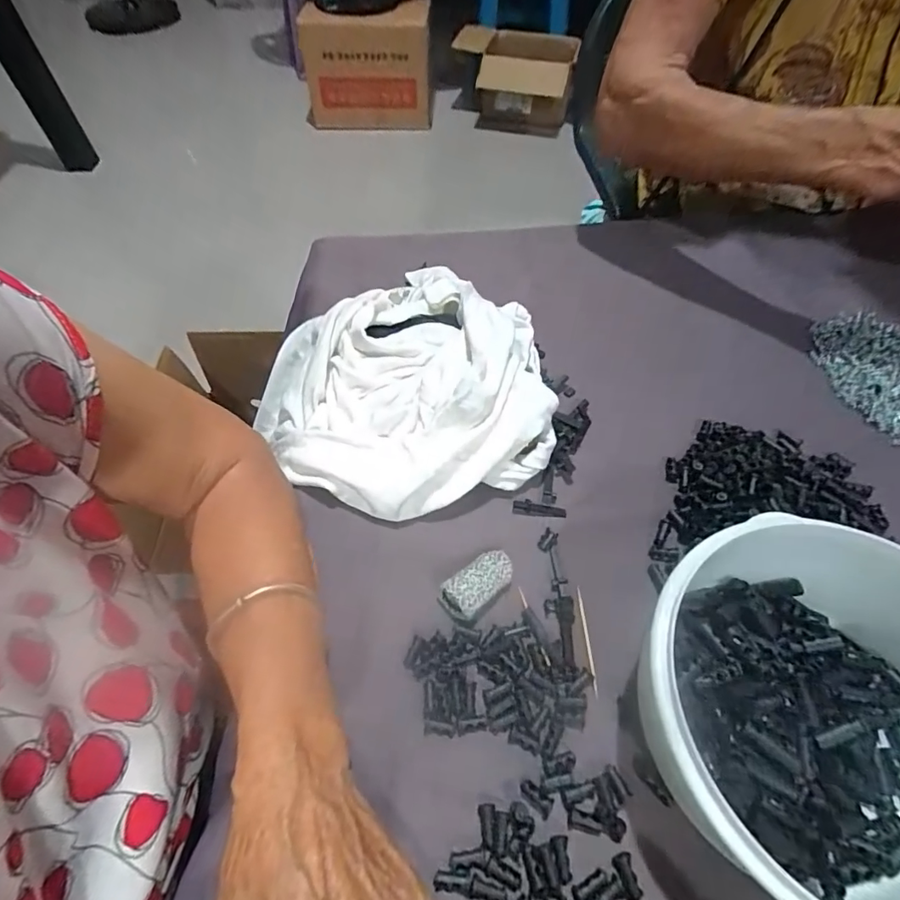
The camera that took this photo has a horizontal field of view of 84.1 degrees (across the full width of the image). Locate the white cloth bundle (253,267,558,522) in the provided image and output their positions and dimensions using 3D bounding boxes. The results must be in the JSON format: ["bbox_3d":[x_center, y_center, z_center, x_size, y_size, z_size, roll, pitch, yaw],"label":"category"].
[{"bbox_3d":[-0.033,-0.050,0.370,0.203,0.063,0.208,0,56,1],"label":"white cloth bundle"}]

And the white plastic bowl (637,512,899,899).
[{"bbox_3d":[0.169,0.123,0.231,0.157,0.072,0.157,0,56,1],"label":"white plastic bowl"}]

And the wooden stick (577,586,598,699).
[{"bbox_3d":[0.080,0.110,0.289,0.004,0.004,0.060,-3,55,2],"label":"wooden stick"}]

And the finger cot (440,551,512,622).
[{"bbox_3d":[0.018,0.081,0.303,0.046,0.016,0.025,-36,63,-21],"label":"finger cot"}]

